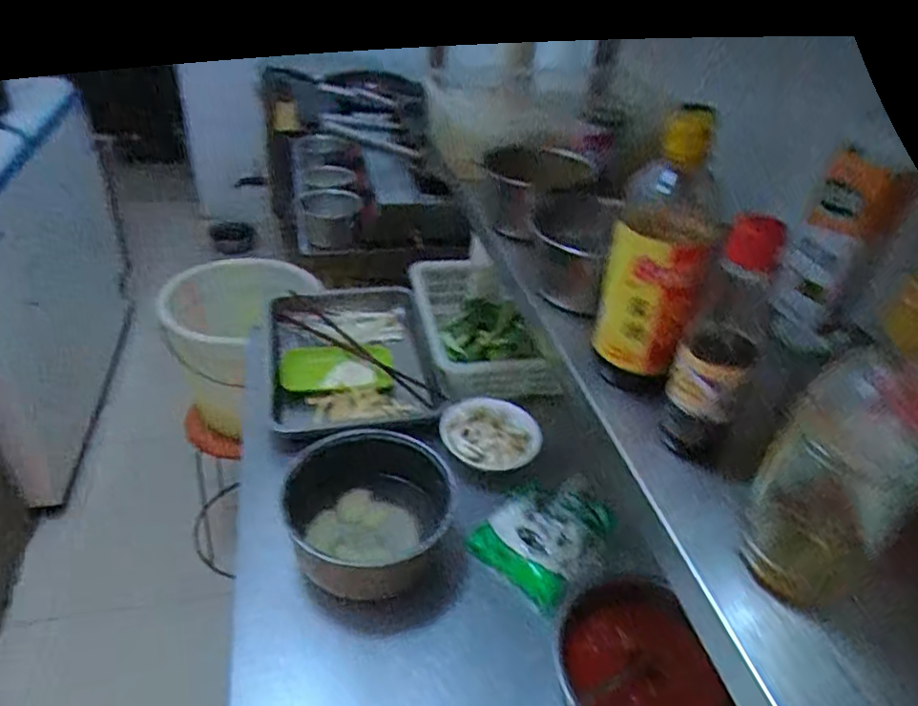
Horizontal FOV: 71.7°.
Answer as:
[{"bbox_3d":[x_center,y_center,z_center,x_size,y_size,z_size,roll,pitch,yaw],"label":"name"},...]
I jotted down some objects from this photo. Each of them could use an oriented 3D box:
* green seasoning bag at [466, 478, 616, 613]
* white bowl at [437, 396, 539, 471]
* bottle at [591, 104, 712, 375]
[{"bbox_3d":[0.110,0.242,0.848,0.149,0.062,0.160,32,43,30],"label":"green seasoning bag"},{"bbox_3d":[0.050,0.118,0.963,0.146,0.039,0.125,16,37,12],"label":"white bowl"},{"bbox_3d":[0.142,-0.070,0.460,0.056,0.186,0.055,6,36,-1],"label":"bottle"}]

